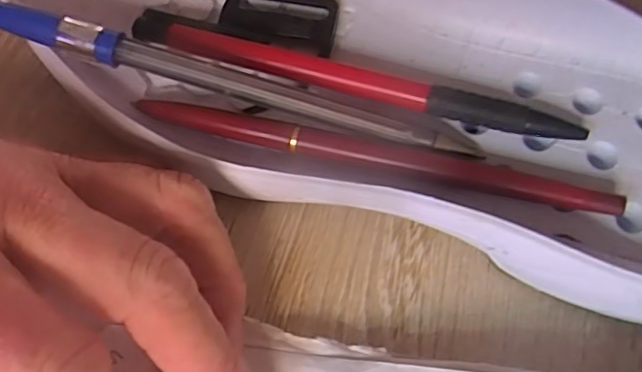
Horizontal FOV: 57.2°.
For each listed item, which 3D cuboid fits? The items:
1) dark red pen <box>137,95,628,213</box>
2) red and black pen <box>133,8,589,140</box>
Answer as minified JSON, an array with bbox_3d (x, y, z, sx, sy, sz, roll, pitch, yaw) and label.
[{"bbox_3d":[0.013,-0.010,0.172,0.139,0.014,0.006,15,69,5],"label":"dark red pen"},{"bbox_3d":[0.007,-0.033,0.179,0.139,0.009,0.011,18,69,6],"label":"red and black pen"}]

